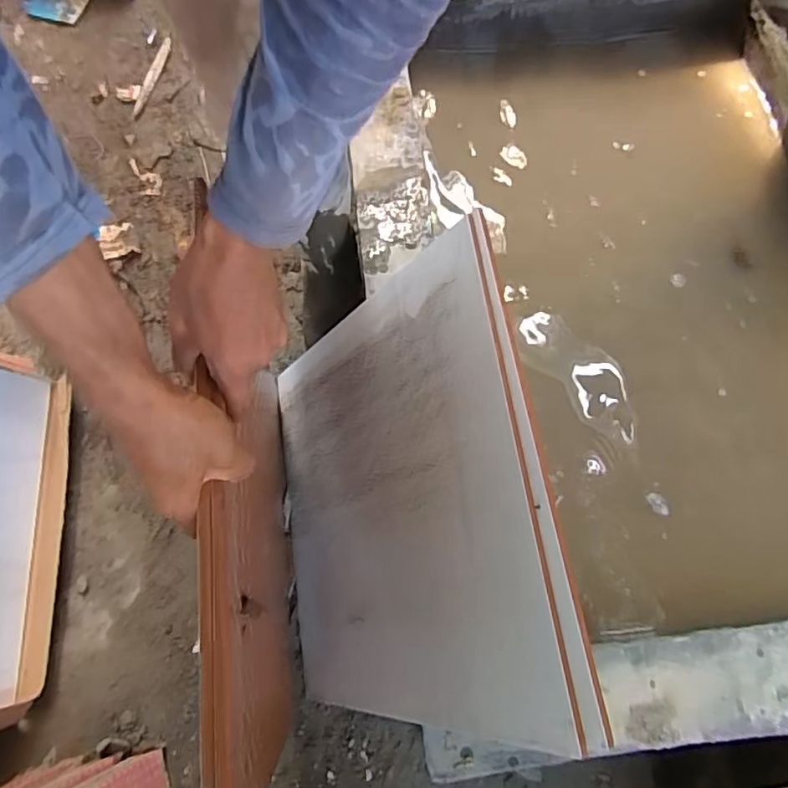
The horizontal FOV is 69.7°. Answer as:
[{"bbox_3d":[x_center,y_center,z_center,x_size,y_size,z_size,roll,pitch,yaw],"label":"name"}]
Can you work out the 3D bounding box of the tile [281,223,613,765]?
[{"bbox_3d":[-0.019,0.128,0.700,0.012,0.505,0.491,2,69,-35],"label":"tile"}]

